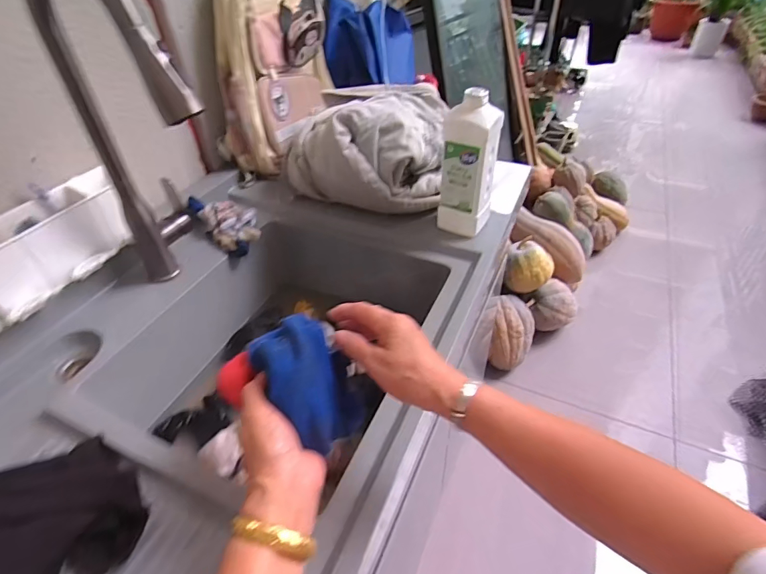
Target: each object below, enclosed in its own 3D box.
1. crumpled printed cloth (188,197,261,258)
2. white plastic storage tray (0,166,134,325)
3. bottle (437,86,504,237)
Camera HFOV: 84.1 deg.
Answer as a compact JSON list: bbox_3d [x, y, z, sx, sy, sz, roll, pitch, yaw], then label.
[{"bbox_3d":[-0.289,-0.125,0.803,0.089,0.026,0.157,-34,69,-27],"label":"crumpled printed cloth"},{"bbox_3d":[-0.484,-0.068,0.632,0.072,0.101,0.239,16,45,18],"label":"white plastic storage tray"},{"bbox_3d":[0.142,-0.197,0.696,0.079,0.223,0.059,20,47,22],"label":"bottle"}]

